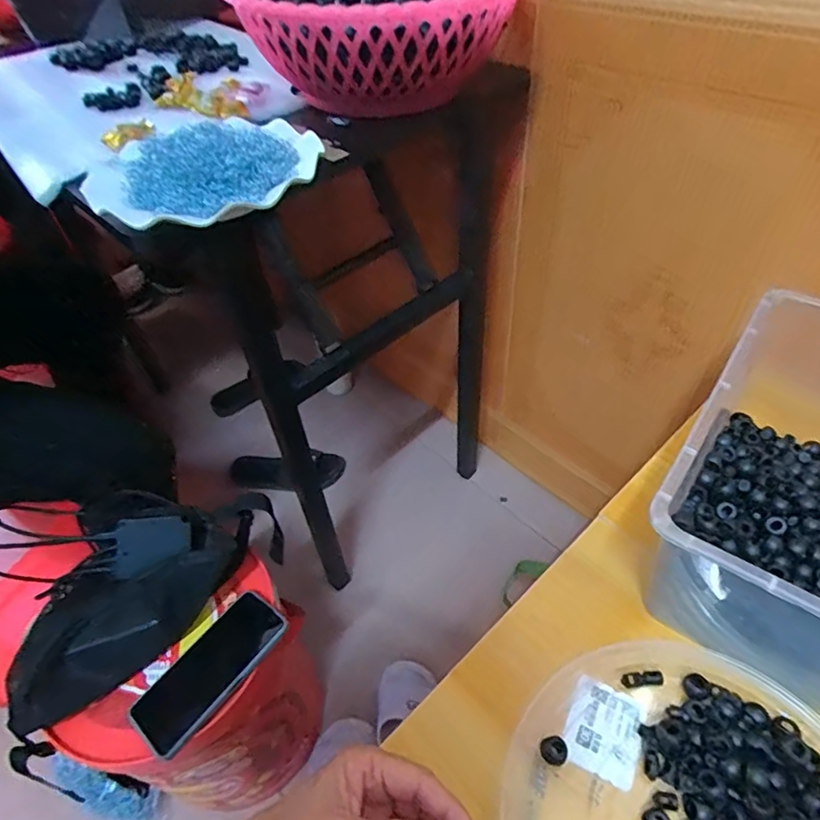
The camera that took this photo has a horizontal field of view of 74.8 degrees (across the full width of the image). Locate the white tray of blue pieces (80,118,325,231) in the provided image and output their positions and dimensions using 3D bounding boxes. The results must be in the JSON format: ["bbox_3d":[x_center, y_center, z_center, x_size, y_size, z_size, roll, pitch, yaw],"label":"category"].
[{"bbox_3d":[-0.167,-0.206,0.446,0.186,0.035,0.175,-33,53,-23],"label":"white tray of blue pieces"}]

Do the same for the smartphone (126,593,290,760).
[{"bbox_3d":[-0.211,0.274,0.568,0.077,0.013,0.166,24,58,34],"label":"smartphone"}]

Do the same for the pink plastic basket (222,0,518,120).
[{"bbox_3d":[-0.036,-0.413,0.581,0.294,0.104,0.306,-7,47,-2],"label":"pink plastic basket"}]

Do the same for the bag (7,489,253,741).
[{"bbox_3d":[-0.320,0.199,0.594,0.146,0.074,0.272,32,58,29],"label":"bag"}]

